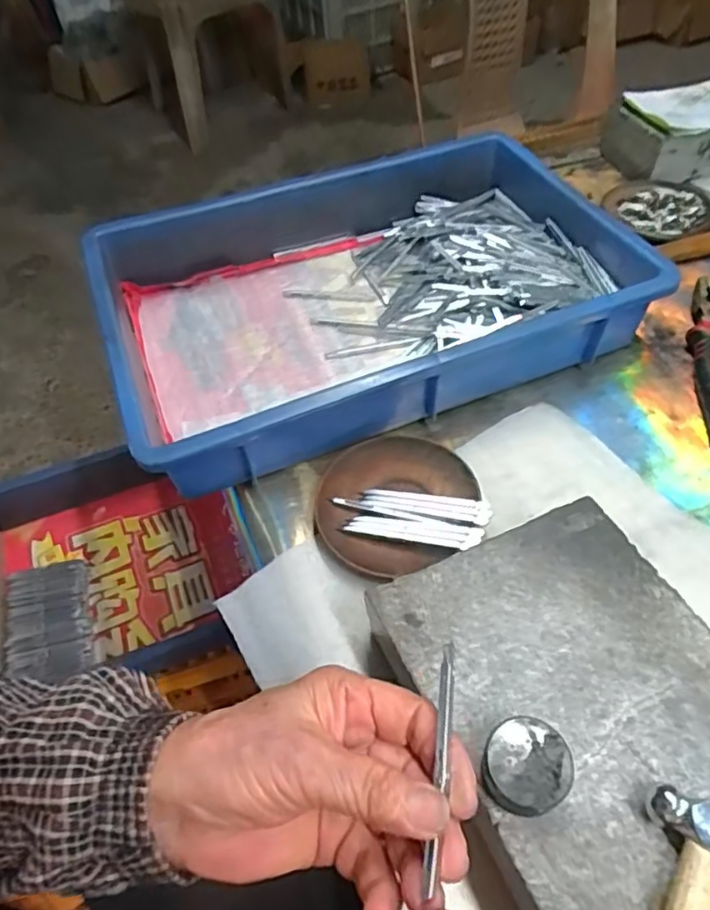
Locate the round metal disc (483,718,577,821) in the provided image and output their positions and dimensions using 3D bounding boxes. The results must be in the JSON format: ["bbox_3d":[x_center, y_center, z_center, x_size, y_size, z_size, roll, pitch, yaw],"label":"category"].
[{"bbox_3d":[0.077,0.143,0.281,0.037,0.022,0.038,-2,53,2],"label":"round metal disc"}]

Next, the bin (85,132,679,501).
[{"bbox_3d":[0.016,-0.144,0.546,0.427,0.079,0.280,-18,54,-10],"label":"bin"}]

